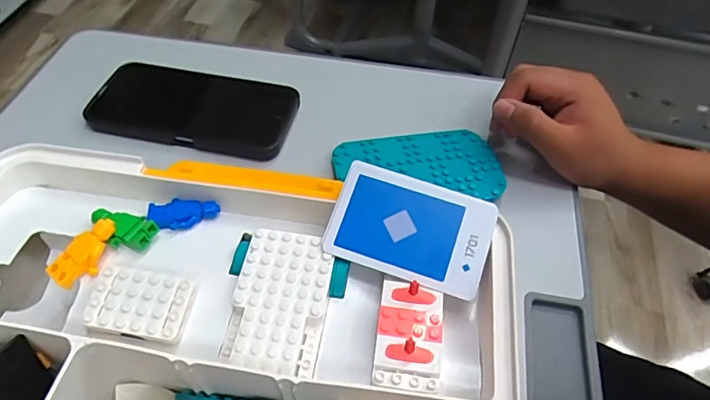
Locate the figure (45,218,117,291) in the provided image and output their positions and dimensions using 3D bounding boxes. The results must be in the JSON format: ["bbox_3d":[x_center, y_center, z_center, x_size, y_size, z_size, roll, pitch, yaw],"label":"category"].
[{"bbox_3d":[-0.142,0.028,0.257,0.019,0.009,0.039,30,74,19],"label":"figure"}]

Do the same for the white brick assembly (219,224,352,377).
[{"bbox_3d":[-0.042,0.052,0.255,0.062,0.015,0.074,13,54,7],"label":"white brick assembly"}]

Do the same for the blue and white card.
[{"bbox_3d":[0.031,0.015,0.267,0.085,0.004,0.056,18,73,8],"label":"blue and white card"}]

